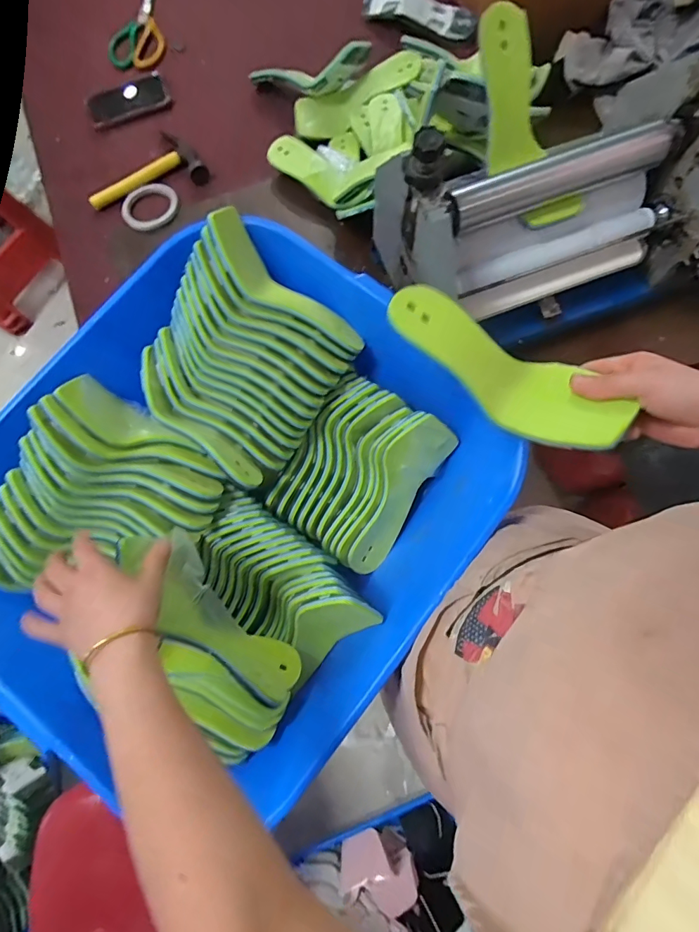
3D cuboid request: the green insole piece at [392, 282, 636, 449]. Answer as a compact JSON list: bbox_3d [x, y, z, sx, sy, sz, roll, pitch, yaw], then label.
[{"bbox_3d":[0.133,-0.088,0.377,0.214,0.034,0.073,35,80,3],"label":"green insole piece"}]

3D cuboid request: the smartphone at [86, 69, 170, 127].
[{"bbox_3d":[-0.410,-0.675,0.800,0.149,0.009,0.082,-25,78,-5],"label":"smartphone"}]

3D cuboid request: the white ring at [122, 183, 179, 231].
[{"bbox_3d":[-0.346,-0.450,0.749,0.098,0.008,0.081,-24,78,-4],"label":"white ring"}]

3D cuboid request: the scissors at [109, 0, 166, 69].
[{"bbox_3d":[-0.398,-0.850,0.838,0.089,0.025,0.182,9,78,3],"label":"scissors"}]

